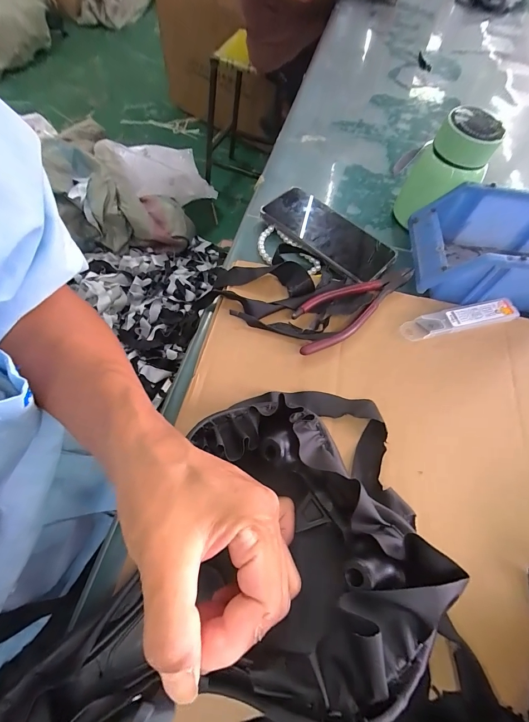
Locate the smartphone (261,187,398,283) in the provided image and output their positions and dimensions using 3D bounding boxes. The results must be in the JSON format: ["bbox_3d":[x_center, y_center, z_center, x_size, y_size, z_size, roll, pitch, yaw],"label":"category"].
[{"bbox_3d":[0.076,-0.155,0.381,0.161,0.011,0.082,42,64,15],"label":"smartphone"}]

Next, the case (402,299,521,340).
[{"bbox_3d":[0.204,-0.044,0.328,0.130,0.010,0.024,-12,63,-10],"label":"case"}]

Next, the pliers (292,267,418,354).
[{"bbox_3d":[0.098,-0.059,0.329,0.162,0.016,0.053,-24,66,-16],"label":"pliers"}]

